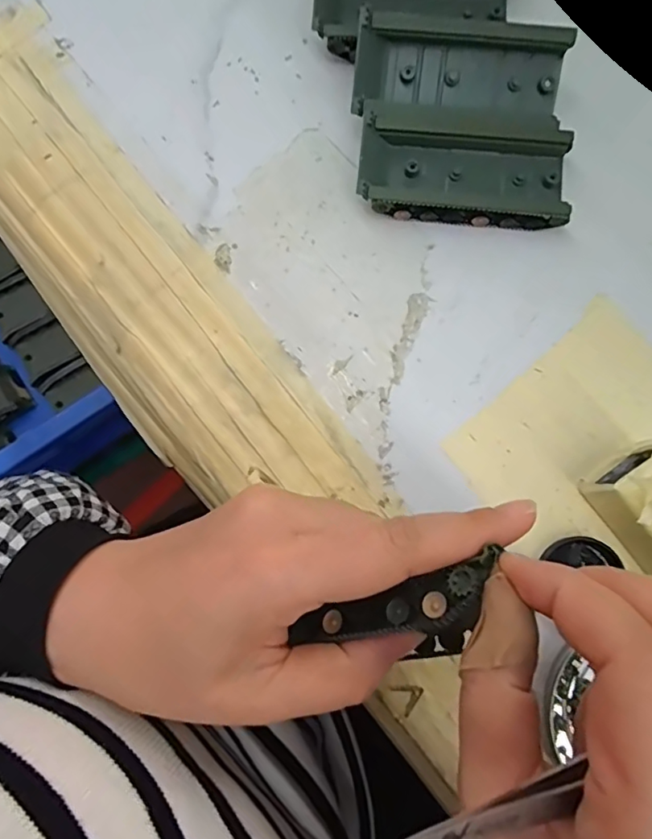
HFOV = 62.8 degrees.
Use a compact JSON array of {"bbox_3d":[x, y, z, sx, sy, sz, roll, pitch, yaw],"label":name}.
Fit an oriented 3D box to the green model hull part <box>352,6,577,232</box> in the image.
[{"bbox_3d":[0.064,-0.142,0.255,0.100,0.032,0.091,5,80,2],"label":"green model hull part"}]

